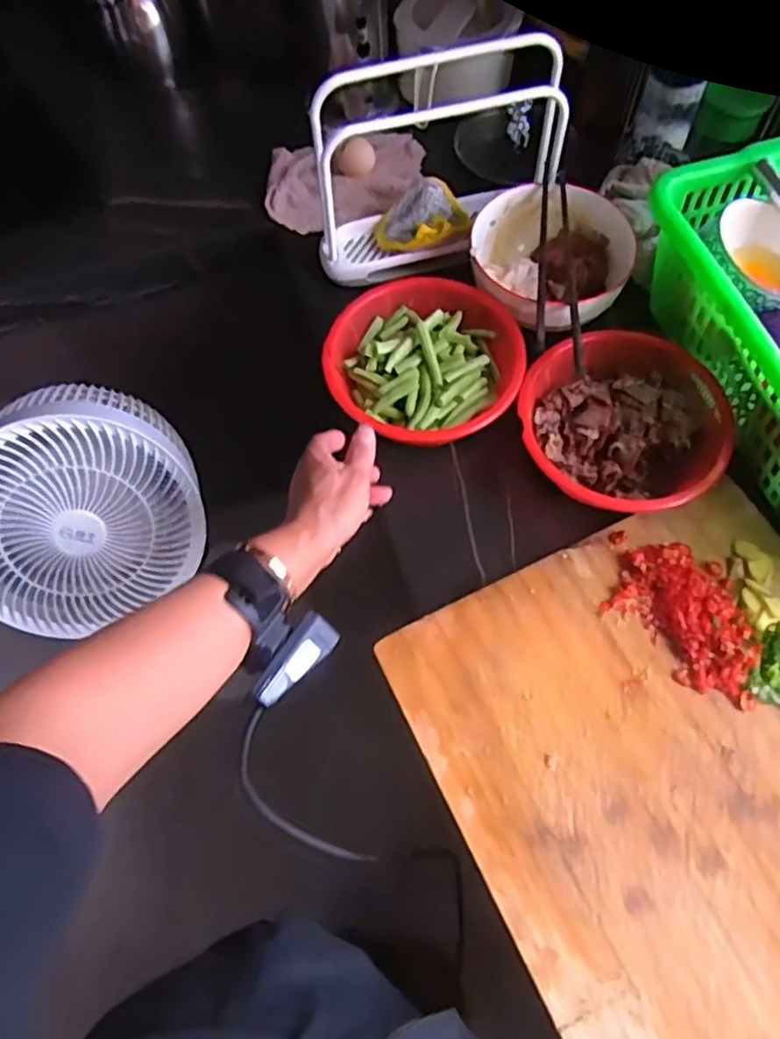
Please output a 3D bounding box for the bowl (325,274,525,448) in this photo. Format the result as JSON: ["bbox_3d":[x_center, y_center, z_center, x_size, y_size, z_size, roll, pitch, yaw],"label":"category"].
[{"bbox_3d":[0.030,-0.142,0.621,0.165,0.049,0.173,-1,66,2],"label":"bowl"}]

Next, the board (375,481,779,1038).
[{"bbox_3d":[0.251,0.212,0.460,0.355,0.021,0.460,-25,67,-8],"label":"board"}]

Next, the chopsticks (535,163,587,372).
[{"bbox_3d":[0.153,-0.230,0.618,0.040,0.028,0.236,3,66,4],"label":"chopsticks"}]

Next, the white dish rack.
[{"bbox_3d":[0.046,-0.330,0.632,0.243,0.184,0.106,-12,66,-3],"label":"white dish rack"}]

